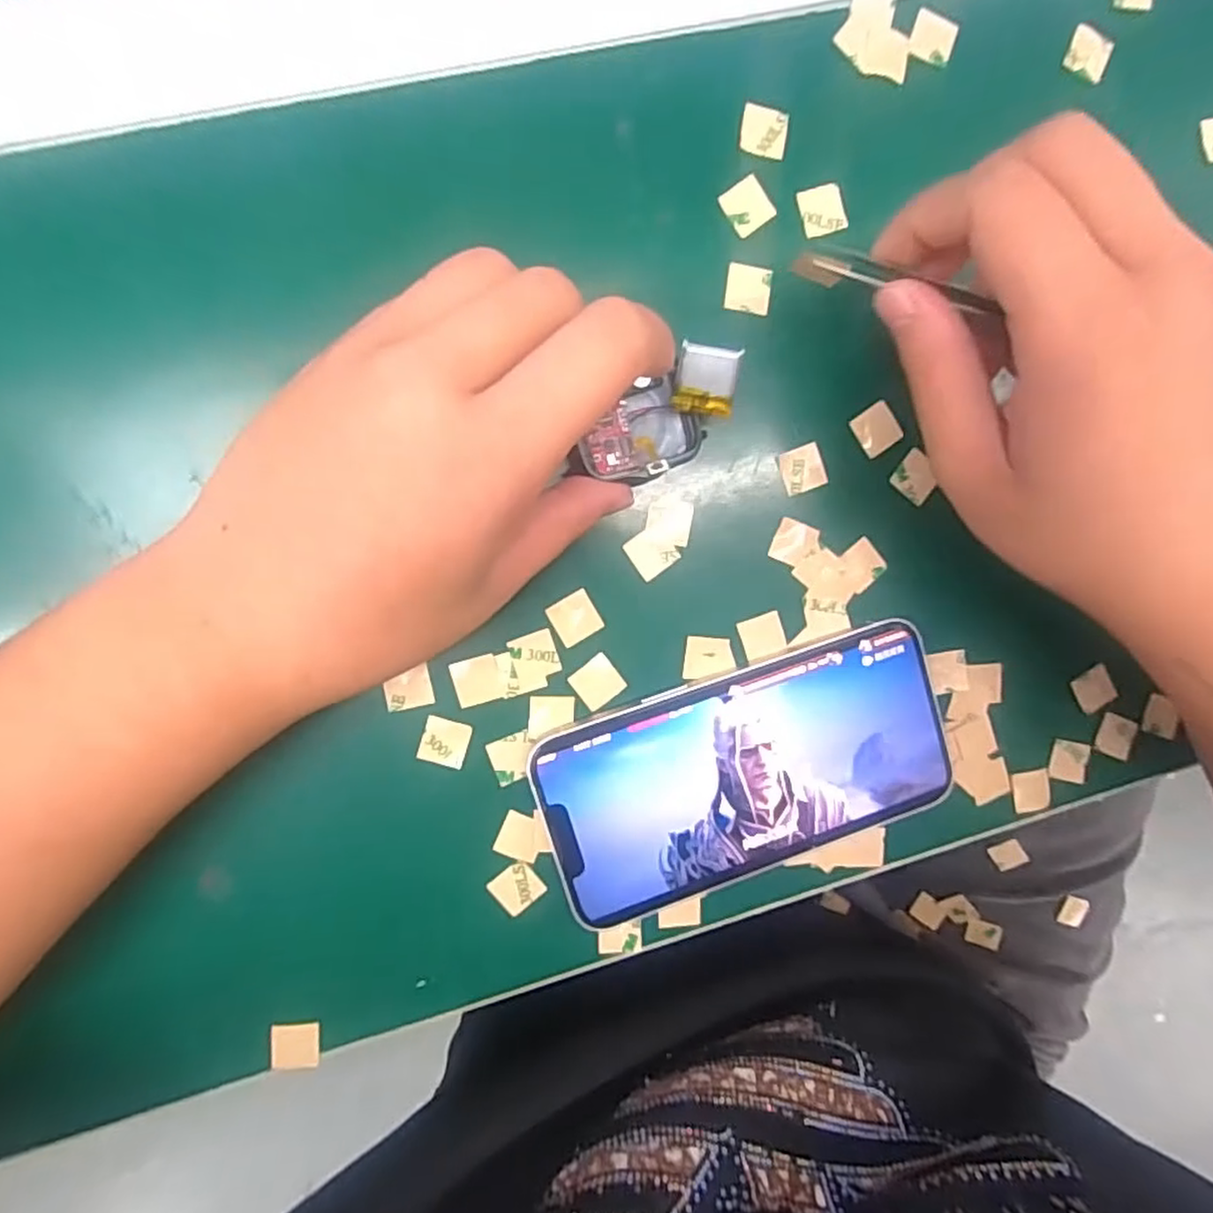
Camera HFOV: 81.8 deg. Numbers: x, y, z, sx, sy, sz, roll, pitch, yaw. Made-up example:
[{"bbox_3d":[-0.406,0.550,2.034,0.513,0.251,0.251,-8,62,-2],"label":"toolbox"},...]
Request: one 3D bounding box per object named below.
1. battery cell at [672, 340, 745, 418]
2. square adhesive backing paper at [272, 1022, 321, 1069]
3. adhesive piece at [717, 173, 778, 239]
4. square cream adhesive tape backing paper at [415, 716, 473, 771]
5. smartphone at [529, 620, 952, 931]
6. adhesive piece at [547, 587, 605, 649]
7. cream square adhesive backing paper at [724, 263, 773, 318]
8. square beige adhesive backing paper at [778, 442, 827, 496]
[{"bbox_3d":[0.032,-0.071,0.220,0.019,0.004,0.021,9,128,2],"label":"battery cell"},{"bbox_3d":[-0.105,0.148,0.236,0.015,0.004,0.015,2,94,-9],"label":"square adhesive backing paper"},{"bbox_3d":[0.047,-0.134,0.235,0.015,0.004,0.016,-38,99,-3],"label":"adhesive piece"},{"bbox_3d":[-0.054,0.046,0.233,0.015,0.004,0.015,17,91,-9],"label":"square cream adhesive tape backing paper"},{"bbox_3d":[0.050,0.057,0.246,0.141,0.009,0.069,-17,96,-7],"label":"smartphone"},{"bbox_3d":[-0.010,0.004,0.236,0.015,0.004,0.016,-31,98,-5],"label":"adhesive piece"},{"bbox_3d":[0.049,-0.108,0.237,0.016,0.004,0.015,5,93,-9],"label":"cream square adhesive backing paper"},{"bbox_3d":[0.069,-0.048,0.244,0.015,0.004,0.015,-21,97,-7],"label":"square beige adhesive backing paper"}]

